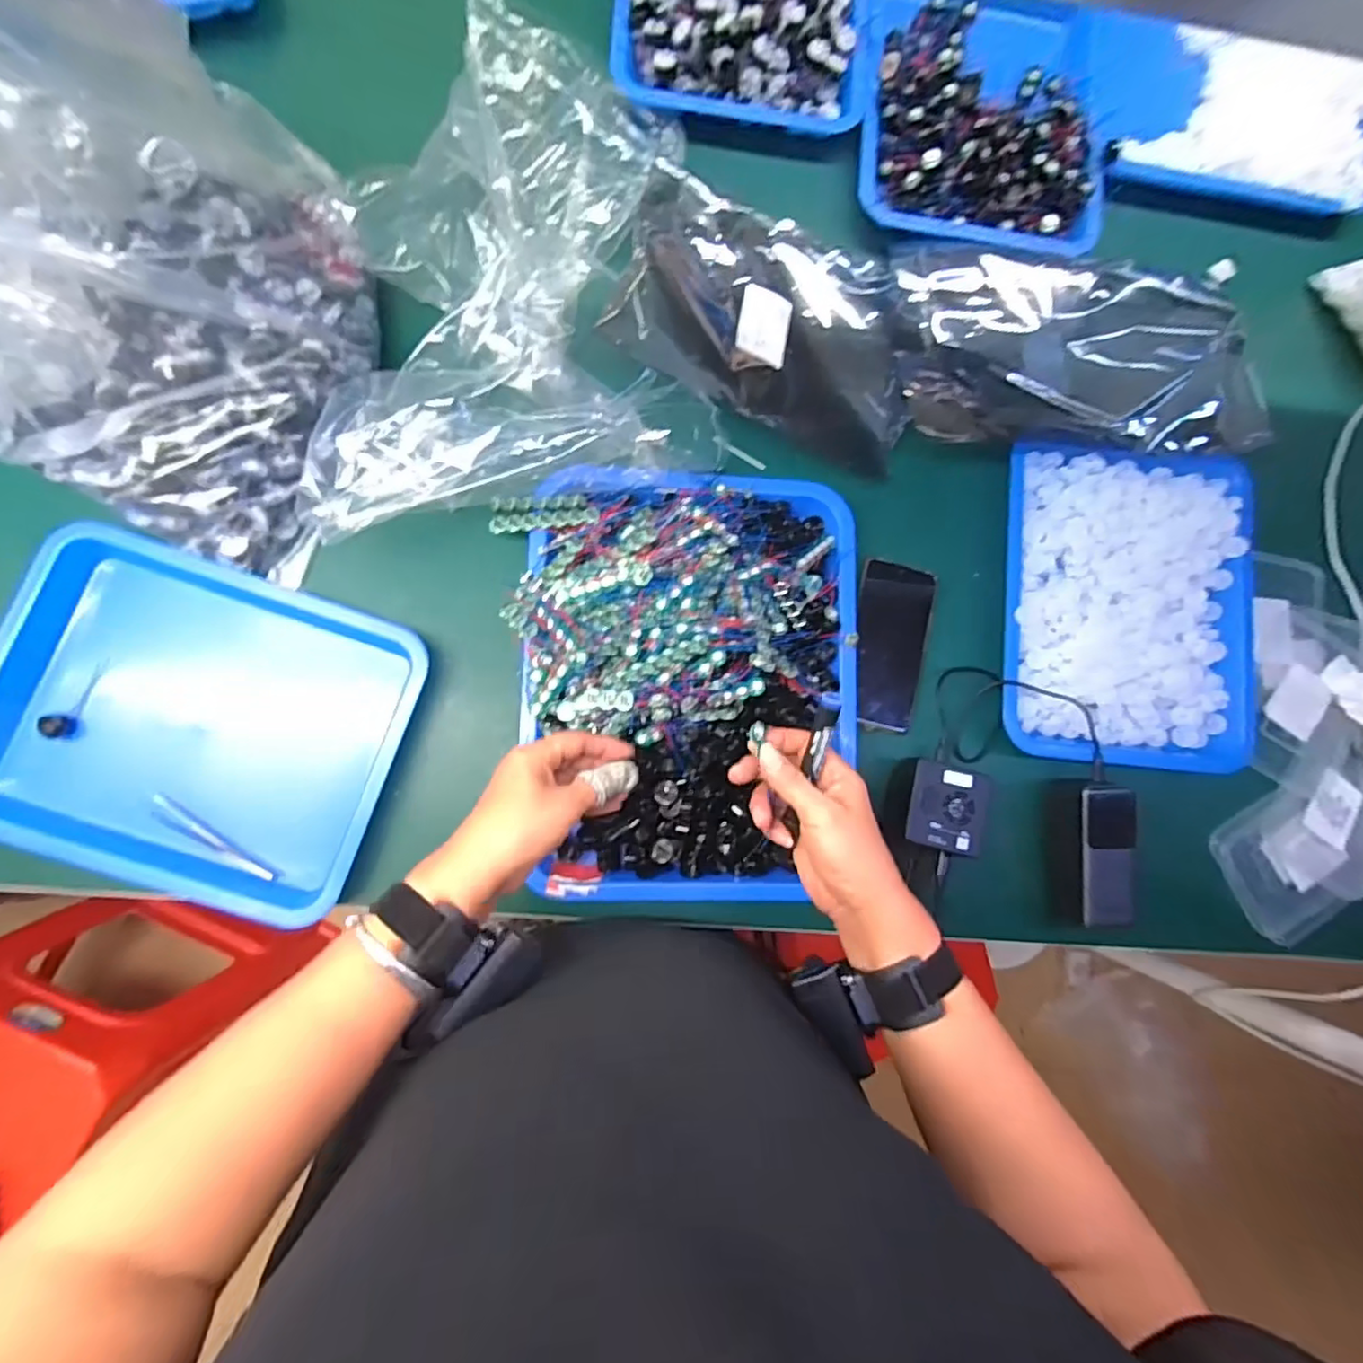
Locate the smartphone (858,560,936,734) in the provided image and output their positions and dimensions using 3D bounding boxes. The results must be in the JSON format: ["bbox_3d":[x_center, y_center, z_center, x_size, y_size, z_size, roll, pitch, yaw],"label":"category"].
[{"bbox_3d":[0.204,-0.035,0.608,0.070,0.016,0.162,10,83,10],"label":"smartphone"}]

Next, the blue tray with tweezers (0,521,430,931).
[{"bbox_3d":[-0.411,0.036,0.541,0.334,0.064,0.266,17,84,-4],"label":"blue tray with tweezers"}]

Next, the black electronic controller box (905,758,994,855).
[{"bbox_3d":[0.236,0.111,0.552,0.071,0.027,0.074,14,84,-4],"label":"black electronic controller box"}]

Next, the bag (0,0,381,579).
[{"bbox_3d":[-0.420,-0.295,0.408,0.310,0.271,0.334,10,84,-4],"label":"bag"}]

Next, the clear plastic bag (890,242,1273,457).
[{"bbox_3d":[0.381,-0.331,0.595,0.324,0.061,0.222,3,85,-5],"label":"clear plastic bag"}]

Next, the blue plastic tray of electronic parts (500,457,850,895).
[{"bbox_3d":[0.008,-0.002,0.531,0.305,0.084,0.370,1,85,-5],"label":"blue plastic tray of electronic parts"}]

